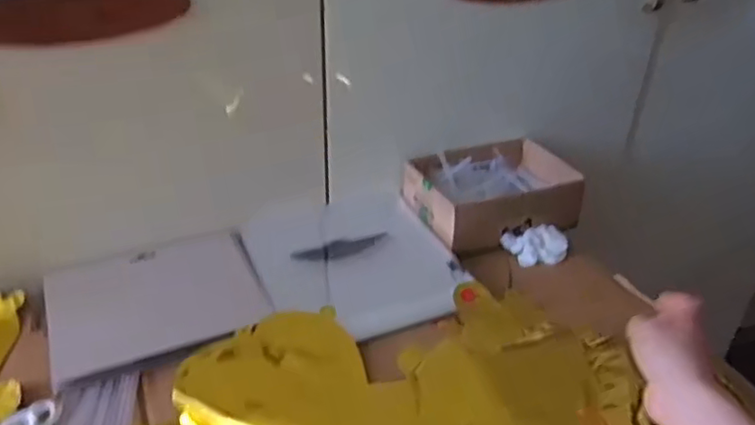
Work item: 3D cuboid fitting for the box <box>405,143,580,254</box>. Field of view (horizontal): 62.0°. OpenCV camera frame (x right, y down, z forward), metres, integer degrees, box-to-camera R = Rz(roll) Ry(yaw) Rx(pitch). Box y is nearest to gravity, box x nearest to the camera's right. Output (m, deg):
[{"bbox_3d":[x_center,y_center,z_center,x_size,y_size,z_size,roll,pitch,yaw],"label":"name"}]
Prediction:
[{"bbox_3d":[0.138,-0.027,0.759,0.190,0.052,0.140,-12,35,-19],"label":"box"}]

